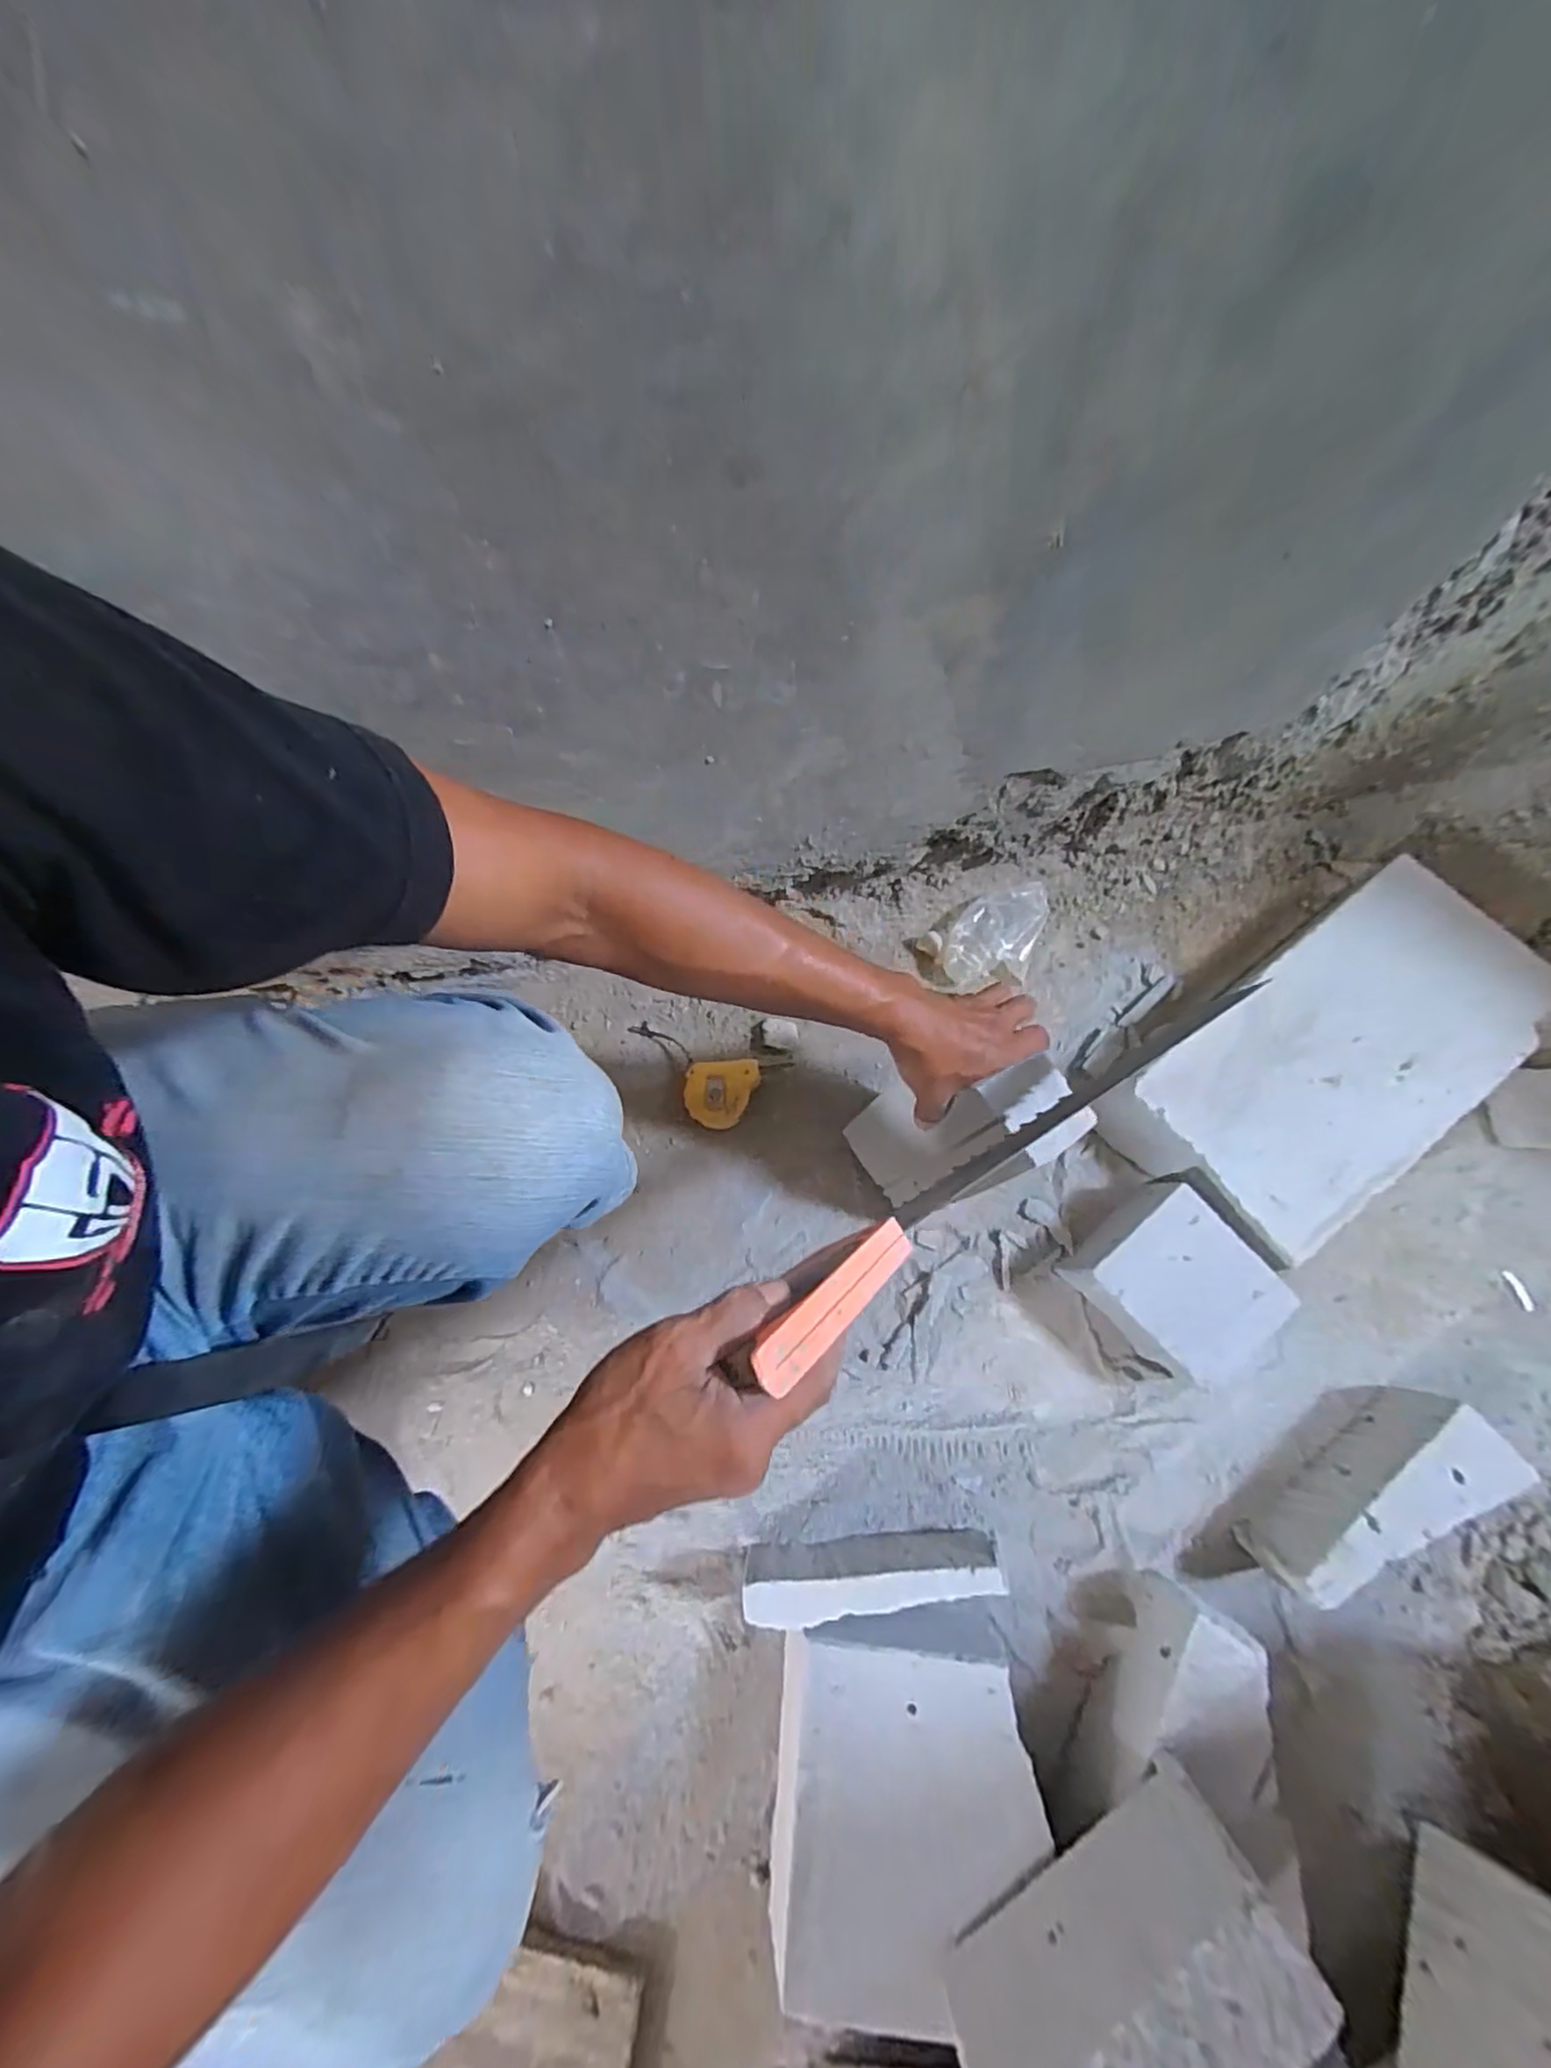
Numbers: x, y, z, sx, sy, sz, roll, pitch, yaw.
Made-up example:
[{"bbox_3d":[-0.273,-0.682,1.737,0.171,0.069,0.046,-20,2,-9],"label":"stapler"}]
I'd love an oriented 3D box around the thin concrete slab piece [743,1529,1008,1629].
[{"bbox_3d":[0.075,0.425,0.533,0.195,0.081,0.027,-8,72,0],"label":"thin concrete slab piece"}]

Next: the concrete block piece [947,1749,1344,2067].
[{"bbox_3d":[0.208,0.569,0.402,0.201,0.101,0.081,-33,72,-9],"label":"concrete block piece"}]

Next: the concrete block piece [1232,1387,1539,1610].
[{"bbox_3d":[0.477,0.373,0.543,0.206,0.072,0.066,-30,74,-7],"label":"concrete block piece"}]

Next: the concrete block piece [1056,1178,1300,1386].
[{"bbox_3d":[0.346,0.223,0.598,0.128,0.076,0.139,-35,74,-8],"label":"concrete block piece"}]

